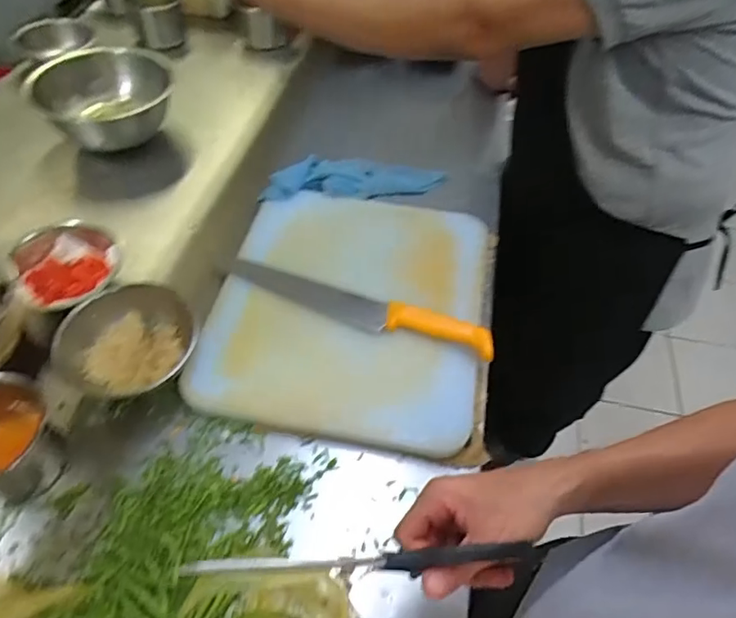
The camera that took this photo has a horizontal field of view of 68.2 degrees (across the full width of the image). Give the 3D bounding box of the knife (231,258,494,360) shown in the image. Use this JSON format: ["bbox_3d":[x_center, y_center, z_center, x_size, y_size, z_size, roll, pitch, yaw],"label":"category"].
[{"bbox_3d":[-0.018,-0.005,0.697,0.355,0.031,0.048,16,53,10],"label":"knife"}]

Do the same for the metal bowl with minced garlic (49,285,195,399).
[{"bbox_3d":[-0.282,0.039,0.653,0.133,0.071,0.129,1,52,-1],"label":"metal bowl with minced garlic"}]

